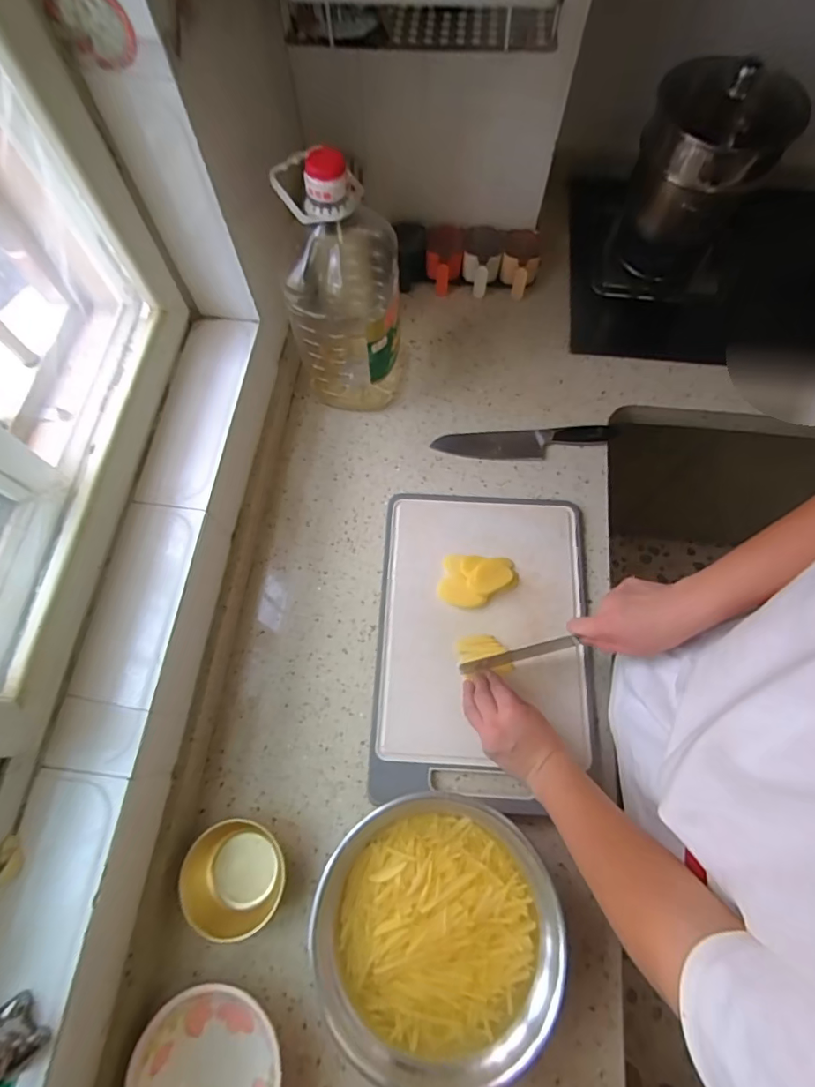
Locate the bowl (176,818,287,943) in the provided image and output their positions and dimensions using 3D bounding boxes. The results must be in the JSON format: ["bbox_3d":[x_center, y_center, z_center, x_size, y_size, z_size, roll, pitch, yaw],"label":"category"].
[{"bbox_3d":[-0.201,0.386,0.579,0.112,0.043,0.104,0,69,1],"label":"bowl"}]

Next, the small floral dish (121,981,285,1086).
[{"bbox_3d":[-0.203,0.542,0.515,0.145,0.055,0.147,0,69,1],"label":"small floral dish"}]

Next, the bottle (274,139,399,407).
[{"bbox_3d":[-0.083,-0.346,0.692,0.135,0.345,0.145,6,70,4],"label":"bottle"}]

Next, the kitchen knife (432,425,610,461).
[{"bbox_3d":[0.182,-0.161,0.793,0.273,0.019,0.051,-2,69,1],"label":"kitchen knife"}]

